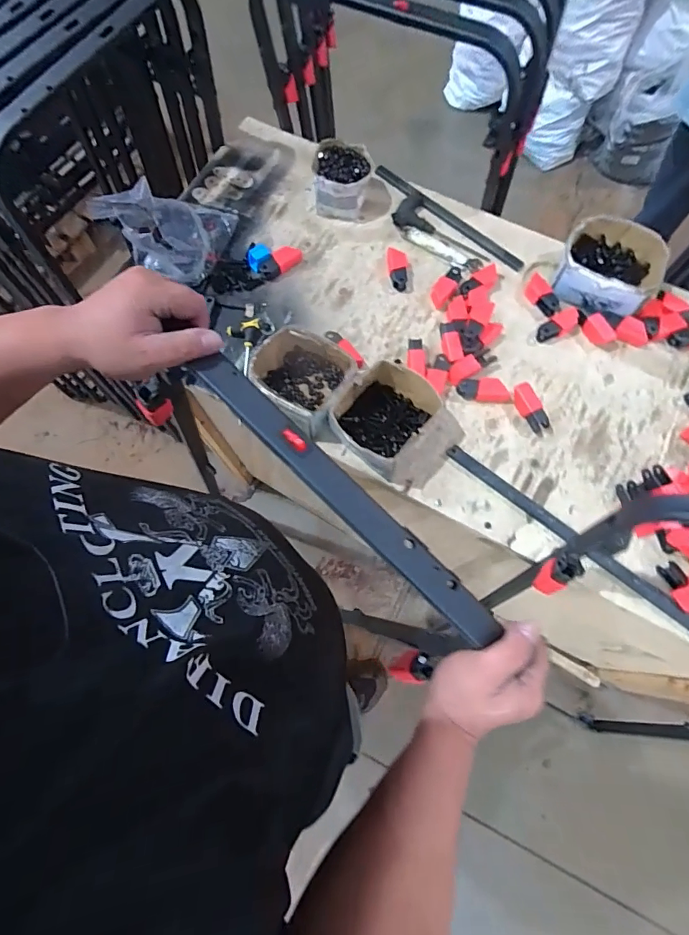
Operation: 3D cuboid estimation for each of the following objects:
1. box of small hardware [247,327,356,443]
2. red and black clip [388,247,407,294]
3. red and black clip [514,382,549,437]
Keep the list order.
[{"bbox_3d":[-0.059,-0.151,0.781,0.148,0.070,0.110,30,75,11],"label":"box of small hardware"},{"bbox_3d":[0.101,-0.383,0.897,0.033,0.034,0.092,-1,71,1],"label":"red and black clip"},{"bbox_3d":[0.314,-0.098,0.793,0.030,0.028,0.085,-25,73,-7],"label":"red and black clip"}]

